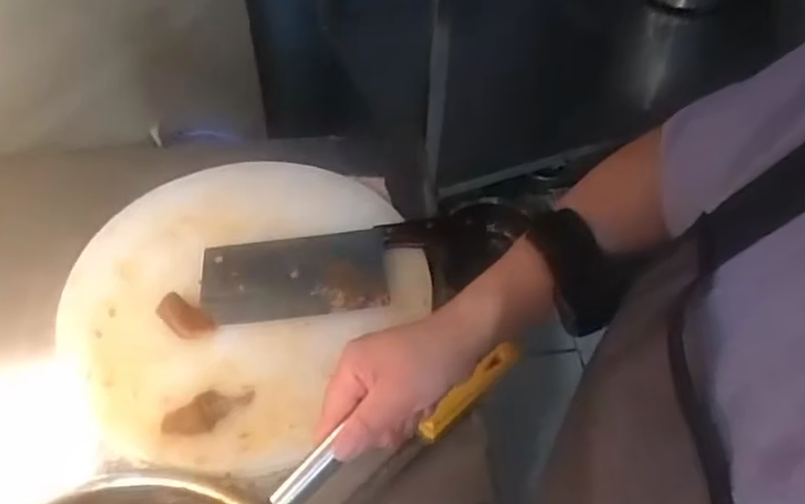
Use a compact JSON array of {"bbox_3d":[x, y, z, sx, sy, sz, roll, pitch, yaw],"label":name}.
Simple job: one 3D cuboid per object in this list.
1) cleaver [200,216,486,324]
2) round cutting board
[{"bbox_3d":[-0.058,0.015,0.725,0.293,0.032,0.093,-5,51,-7],"label":"cleaver"},{"bbox_3d":[-0.167,0.037,0.719,0.321,0.025,0.360,30,55,19],"label":"round cutting board"}]

